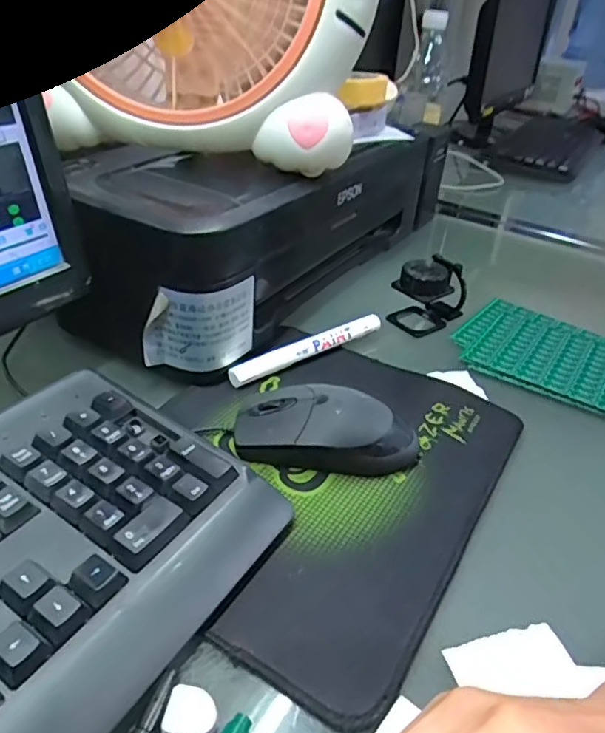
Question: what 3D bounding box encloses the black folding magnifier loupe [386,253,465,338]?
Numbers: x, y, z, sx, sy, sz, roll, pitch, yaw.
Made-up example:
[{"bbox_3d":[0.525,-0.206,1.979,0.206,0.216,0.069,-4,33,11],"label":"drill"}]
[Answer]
[{"bbox_3d":[0.112,-0.066,0.499,0.068,0.062,0.040,-18,40,-30],"label":"black folding magnifier loupe"}]

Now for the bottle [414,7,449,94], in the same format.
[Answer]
[{"bbox_3d":[0.175,-0.419,0.761,0.043,0.094,0.042,12,35,11],"label":"bottle"}]

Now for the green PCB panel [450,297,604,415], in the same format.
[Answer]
[{"bbox_3d":[0.208,-0.012,0.477,0.145,0.009,0.115,21,37,22],"label":"green PCB panel"}]

